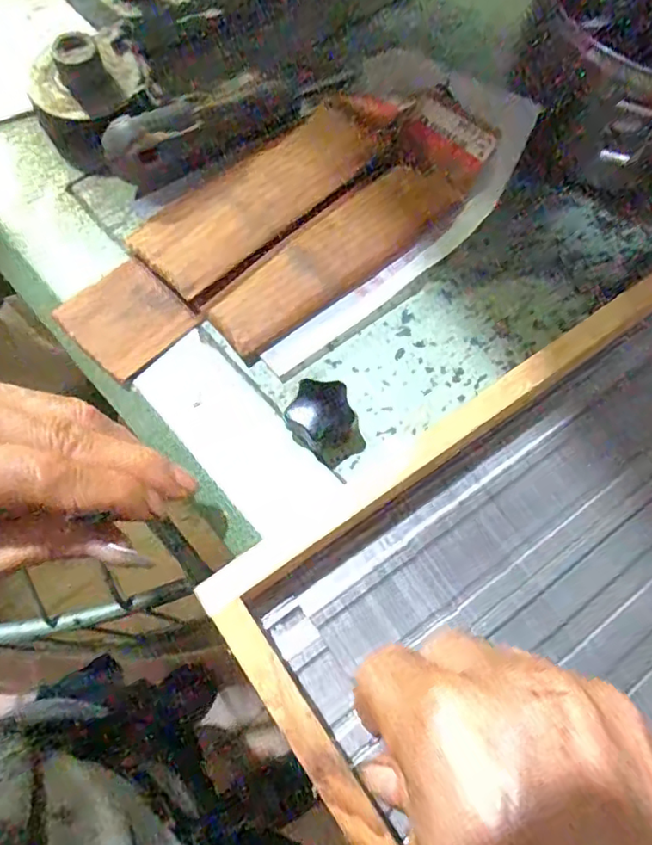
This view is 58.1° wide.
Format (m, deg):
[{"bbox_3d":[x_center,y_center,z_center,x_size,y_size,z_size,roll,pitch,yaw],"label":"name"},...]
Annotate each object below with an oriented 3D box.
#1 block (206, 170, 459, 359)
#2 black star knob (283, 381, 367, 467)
[{"bbox_3d":[0.002,-0.085,0.300,0.136,0.012,0.044,-38,72,-15],"label":"block"},{"bbox_3d":[0.001,0.000,0.262,0.033,0.025,0.026,33,70,12],"label":"black star knob"}]

